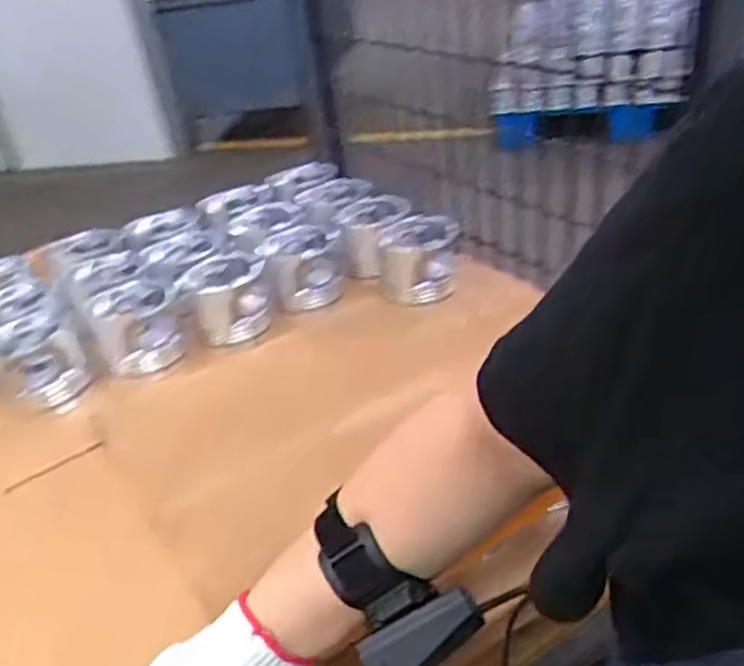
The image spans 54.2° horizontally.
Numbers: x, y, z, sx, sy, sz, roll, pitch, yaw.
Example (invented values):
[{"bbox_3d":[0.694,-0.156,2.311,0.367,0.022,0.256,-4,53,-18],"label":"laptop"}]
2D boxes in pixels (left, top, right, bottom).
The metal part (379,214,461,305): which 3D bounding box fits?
[{"bbox_3d":[0.061,-0.086,0.926,0.099,0.092,0.089,-2,33,12],"label":"metal part"}]

